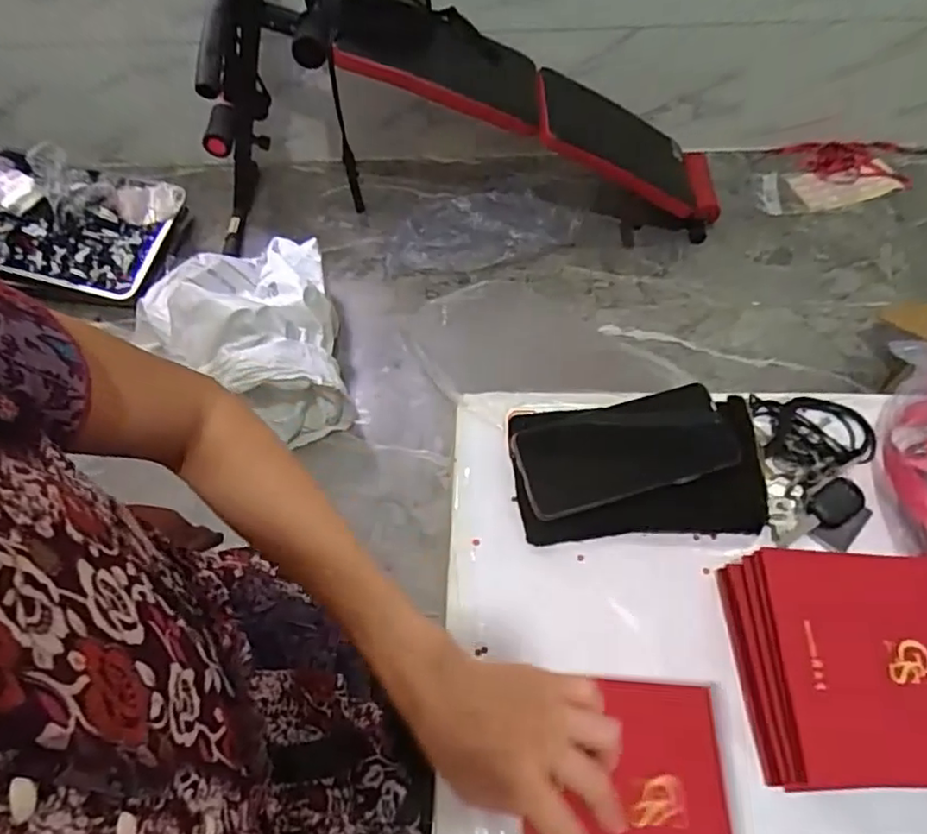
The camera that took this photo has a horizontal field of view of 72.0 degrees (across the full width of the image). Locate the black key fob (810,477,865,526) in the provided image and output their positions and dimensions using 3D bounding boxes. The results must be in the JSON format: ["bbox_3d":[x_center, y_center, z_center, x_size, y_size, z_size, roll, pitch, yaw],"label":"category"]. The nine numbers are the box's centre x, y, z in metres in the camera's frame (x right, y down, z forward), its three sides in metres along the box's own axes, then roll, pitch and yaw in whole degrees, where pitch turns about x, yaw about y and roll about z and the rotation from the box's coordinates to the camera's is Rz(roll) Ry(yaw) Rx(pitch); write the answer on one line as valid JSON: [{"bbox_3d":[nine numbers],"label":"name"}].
[{"bbox_3d":[0.295,0.067,0.504,0.041,0.014,0.031,-30,63,-15],"label":"black key fob"}]

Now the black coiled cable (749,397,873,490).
[{"bbox_3d":[0.298,0.018,0.532,0.095,0.018,0.084,-5,60,-1],"label":"black coiled cable"}]

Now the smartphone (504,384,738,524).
[{"bbox_3d":[0.127,0.026,0.510,0.164,0.007,0.077,-16,62,-1],"label":"smartphone"}]

